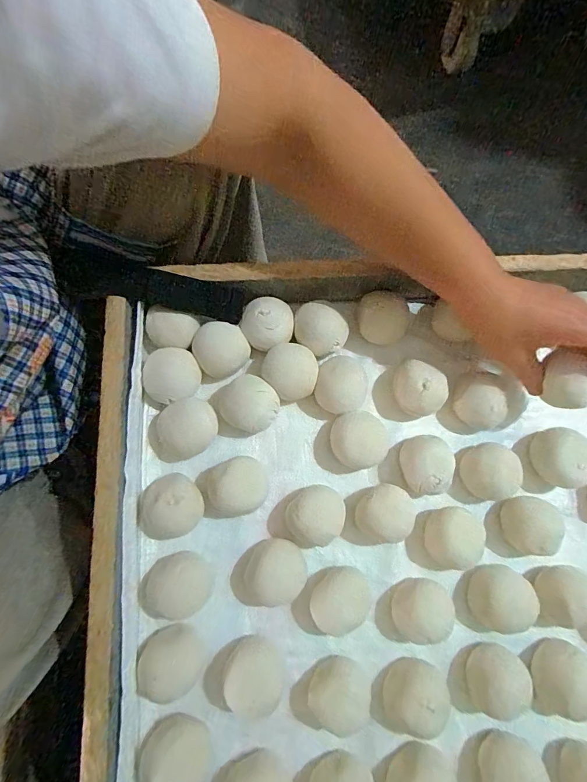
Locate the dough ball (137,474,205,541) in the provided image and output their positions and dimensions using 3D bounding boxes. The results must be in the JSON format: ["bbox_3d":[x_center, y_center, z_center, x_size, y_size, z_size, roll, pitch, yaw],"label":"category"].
[{"bbox_3d":[-0.113,0.107,0.358,0.061,0.045,0.056,1,80,-3],"label":"dough ball"}]

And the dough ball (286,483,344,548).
[{"bbox_3d":[0.022,0.117,0.371,0.049,0.047,0.052,1,80,-3],"label":"dough ball"}]

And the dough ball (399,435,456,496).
[{"bbox_3d":[0.129,0.071,0.380,0.049,0.050,0.055,-13,81,-5],"label":"dough ball"}]

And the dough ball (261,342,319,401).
[{"bbox_3d":[-0.003,-0.017,0.398,0.053,0.037,0.051,1,80,-3],"label":"dough ball"}]

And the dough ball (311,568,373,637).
[{"bbox_3d":[0.043,0.191,0.359,0.043,0.035,0.056,44,81,5],"label":"dough ball"}]

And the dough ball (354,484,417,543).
[{"bbox_3d":[0.086,0.115,0.373,0.048,0.045,0.054,42,81,5],"label":"dough ball"}]

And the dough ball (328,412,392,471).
[{"bbox_3d":[0.065,0.050,0.384,0.055,0.043,0.052,1,80,-3],"label":"dough ball"}]

